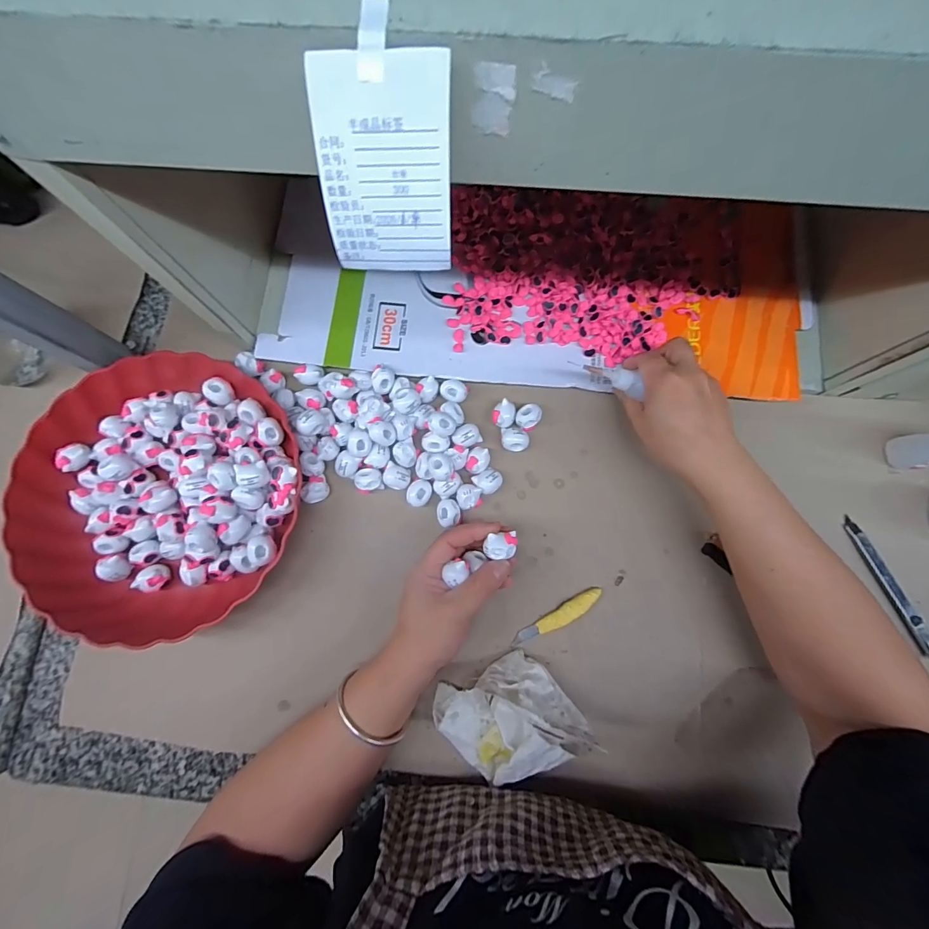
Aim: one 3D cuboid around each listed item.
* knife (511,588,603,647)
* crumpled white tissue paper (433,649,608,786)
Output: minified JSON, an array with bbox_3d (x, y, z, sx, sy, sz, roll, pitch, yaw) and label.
[{"bbox_3d":[0.082,0.136,0.366,0.088,0.011,0.014,-30,81,-5],"label":"knife"},{"bbox_3d":[0.039,0.207,0.337,0.110,0.055,0.086,-22,83,-2],"label":"crumpled white tissue paper"}]

